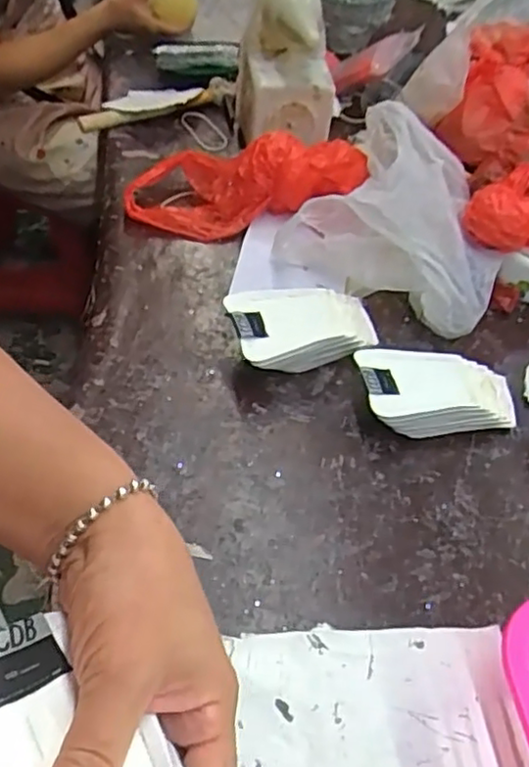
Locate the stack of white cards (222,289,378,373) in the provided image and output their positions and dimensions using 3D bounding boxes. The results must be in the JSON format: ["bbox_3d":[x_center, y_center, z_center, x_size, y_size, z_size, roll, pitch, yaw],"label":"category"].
[{"bbox_3d":[0.045,-0.057,0.674,0.159,0.053,0.084,-13,54,-14],"label":"stack of white cards"}]

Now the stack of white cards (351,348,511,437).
[{"bbox_3d":[0.168,0.010,0.634,0.156,0.047,0.085,0,51,-5],"label":"stack of white cards"}]

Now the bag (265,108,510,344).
[{"bbox_3d":[0.161,-0.196,0.734,0.235,0.099,0.220,24,54,15],"label":"bag"}]

